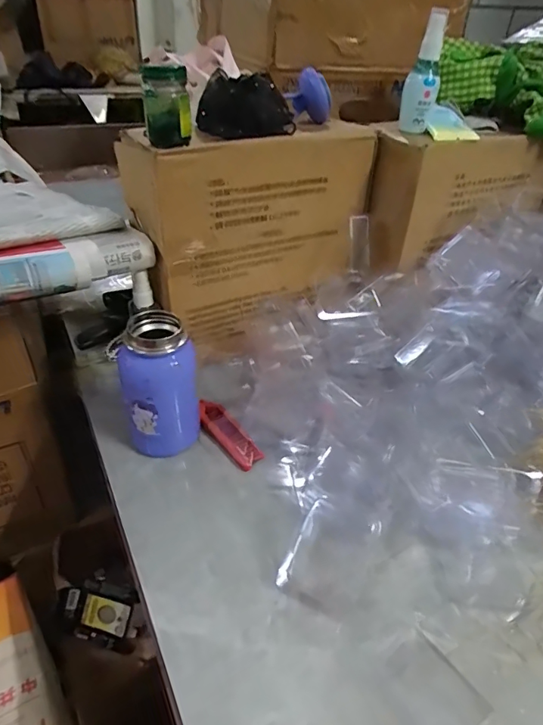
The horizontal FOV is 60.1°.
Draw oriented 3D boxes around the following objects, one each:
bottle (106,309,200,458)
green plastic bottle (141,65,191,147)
[{"bbox_3d":[-0.111,0.030,0.467,0.073,0.144,0.063,-7,39,-14],"label":"bottle"},{"bbox_3d":[-0.098,-0.237,0.441,0.042,0.067,0.033,-3,38,-10],"label":"green plastic bottle"}]

